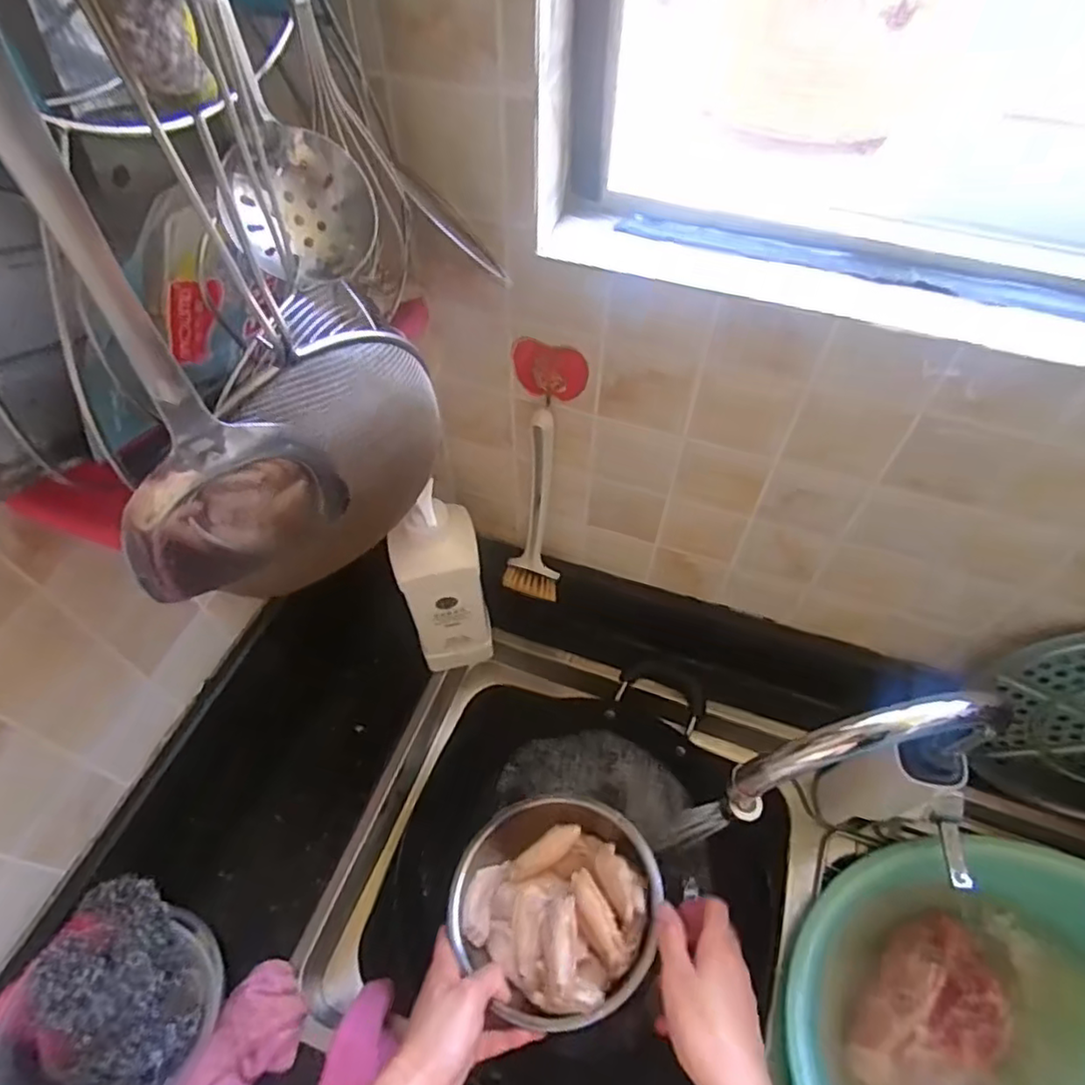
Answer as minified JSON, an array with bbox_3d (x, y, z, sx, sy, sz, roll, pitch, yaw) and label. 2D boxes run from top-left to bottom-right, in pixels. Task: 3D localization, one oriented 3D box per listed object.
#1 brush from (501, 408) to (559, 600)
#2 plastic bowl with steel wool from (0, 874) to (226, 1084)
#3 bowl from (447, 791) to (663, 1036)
[{"bbox_3d":[-0.012,-0.025,0.603,0.053,0.220,0.048,-3,54,-3],"label":"brush"},{"bbox_3d":[-0.320,0.352,0.482,0.147,0.158,0.085,-49,25,-26],"label":"plastic bowl with steel wool"},{"bbox_3d":[0.010,0.298,0.541,0.165,0.068,0.151,0,54,0],"label":"bowl"}]

